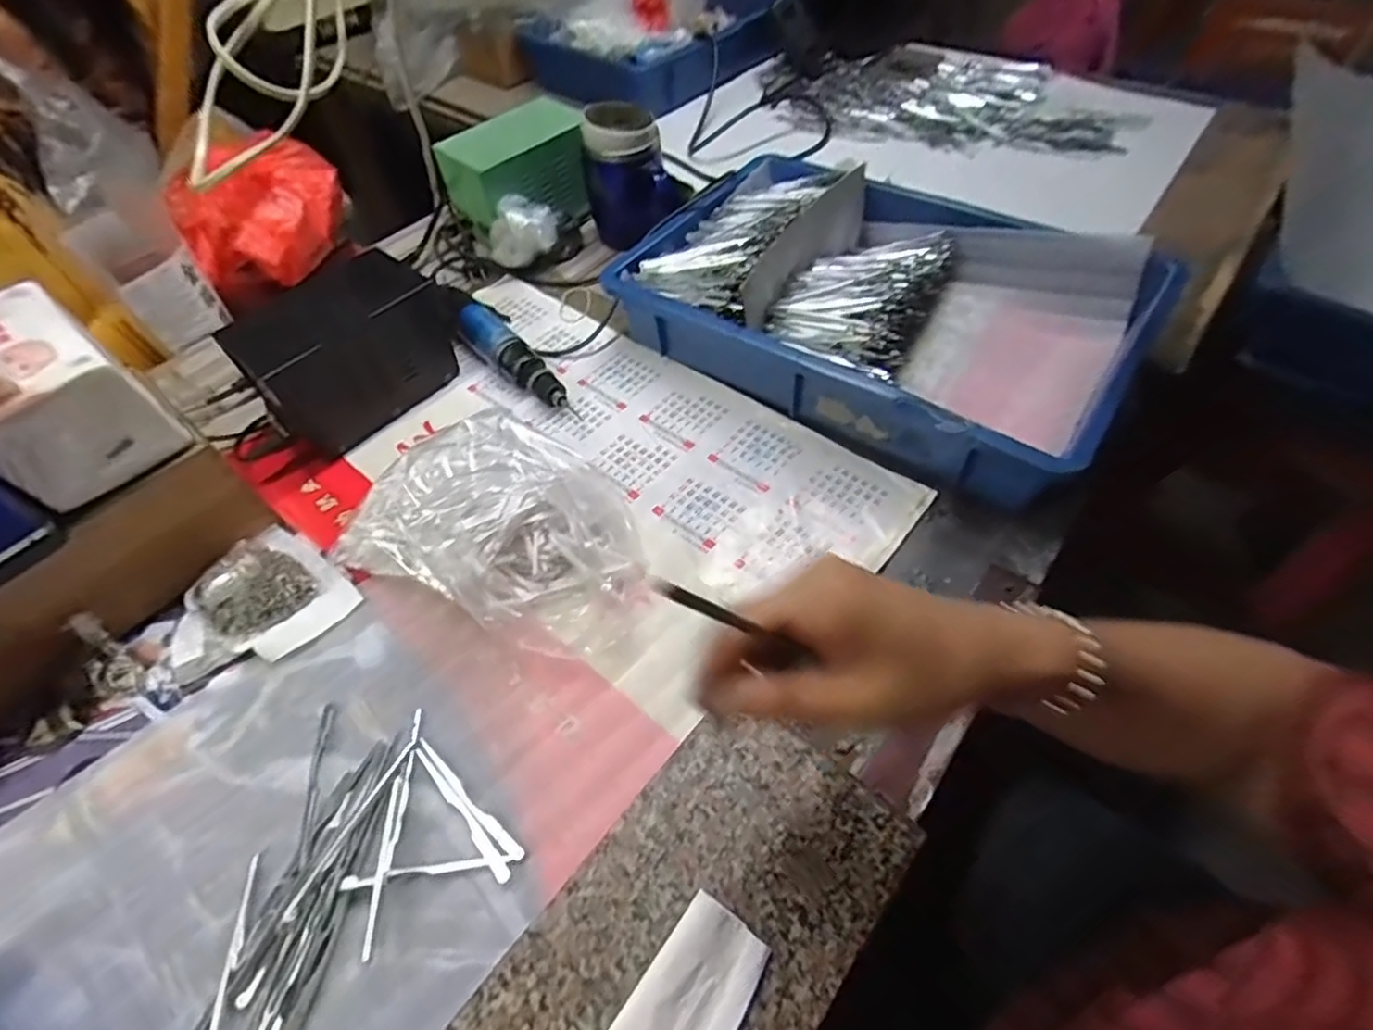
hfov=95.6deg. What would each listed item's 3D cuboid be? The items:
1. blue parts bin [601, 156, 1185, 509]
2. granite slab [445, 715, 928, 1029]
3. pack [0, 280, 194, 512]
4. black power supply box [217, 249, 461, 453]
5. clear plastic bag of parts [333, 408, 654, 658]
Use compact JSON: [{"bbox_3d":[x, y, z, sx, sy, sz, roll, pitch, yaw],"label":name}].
[{"bbox_3d":[0.177,-0.200,0.584,0.439,0.092,0.318,30,61,23],"label":"blue parts bin"},{"bbox_3d":[-0.003,0.211,0.301,0.130,0.015,0.240,32,62,26],"label":"granite slab"},{"bbox_3d":[-0.427,-0.088,0.400,0.123,0.114,0.089,31,62,24],"label":"pack"},{"bbox_3d":[-0.299,-0.157,0.559,0.182,0.102,0.087,-38,60,-21],"label":"black power supply box"},{"bbox_3d":[-0.129,-0.007,0.452,0.225,0.096,0.165,21,58,18],"label":"clear plastic bag of parts"}]

